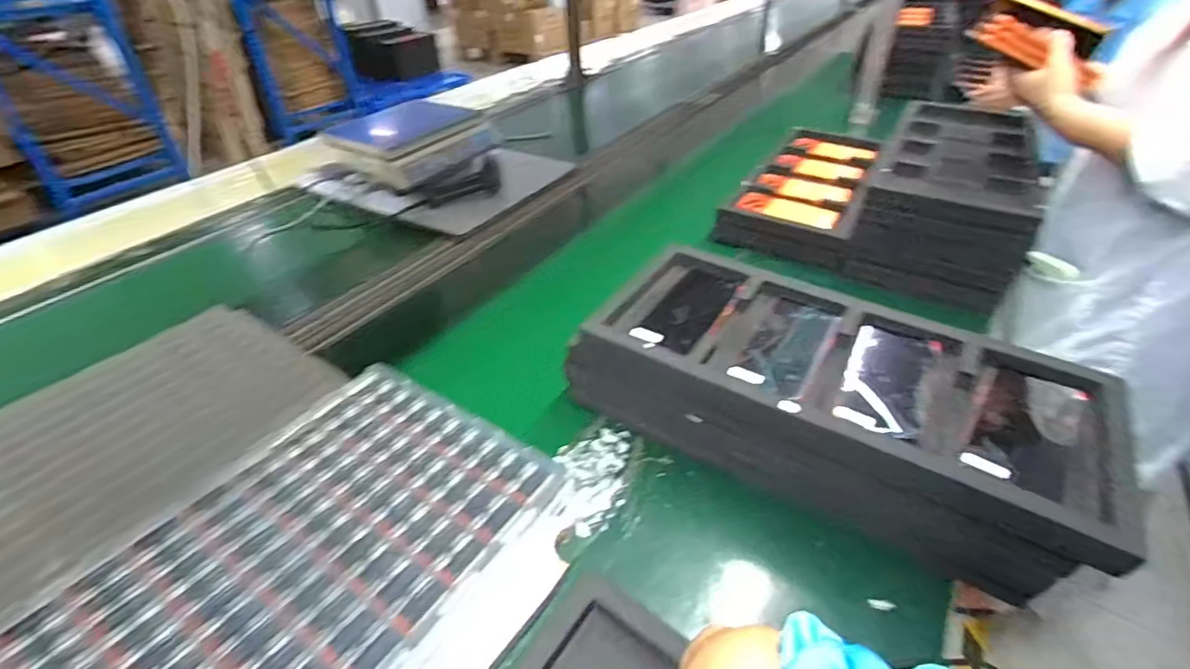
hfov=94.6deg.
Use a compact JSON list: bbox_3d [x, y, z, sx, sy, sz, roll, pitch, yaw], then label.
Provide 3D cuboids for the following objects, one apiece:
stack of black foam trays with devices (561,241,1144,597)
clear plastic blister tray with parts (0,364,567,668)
[{"bbox_3d":[0.237,0.055,0.587,0.493,0.106,0.224,22,44,27],"label":"stack of black foam trays with devices"},{"bbox_3d":[-0.269,0.206,0.467,0.289,0.013,0.447,21,44,27],"label":"clear plastic blister tray with parts"}]

